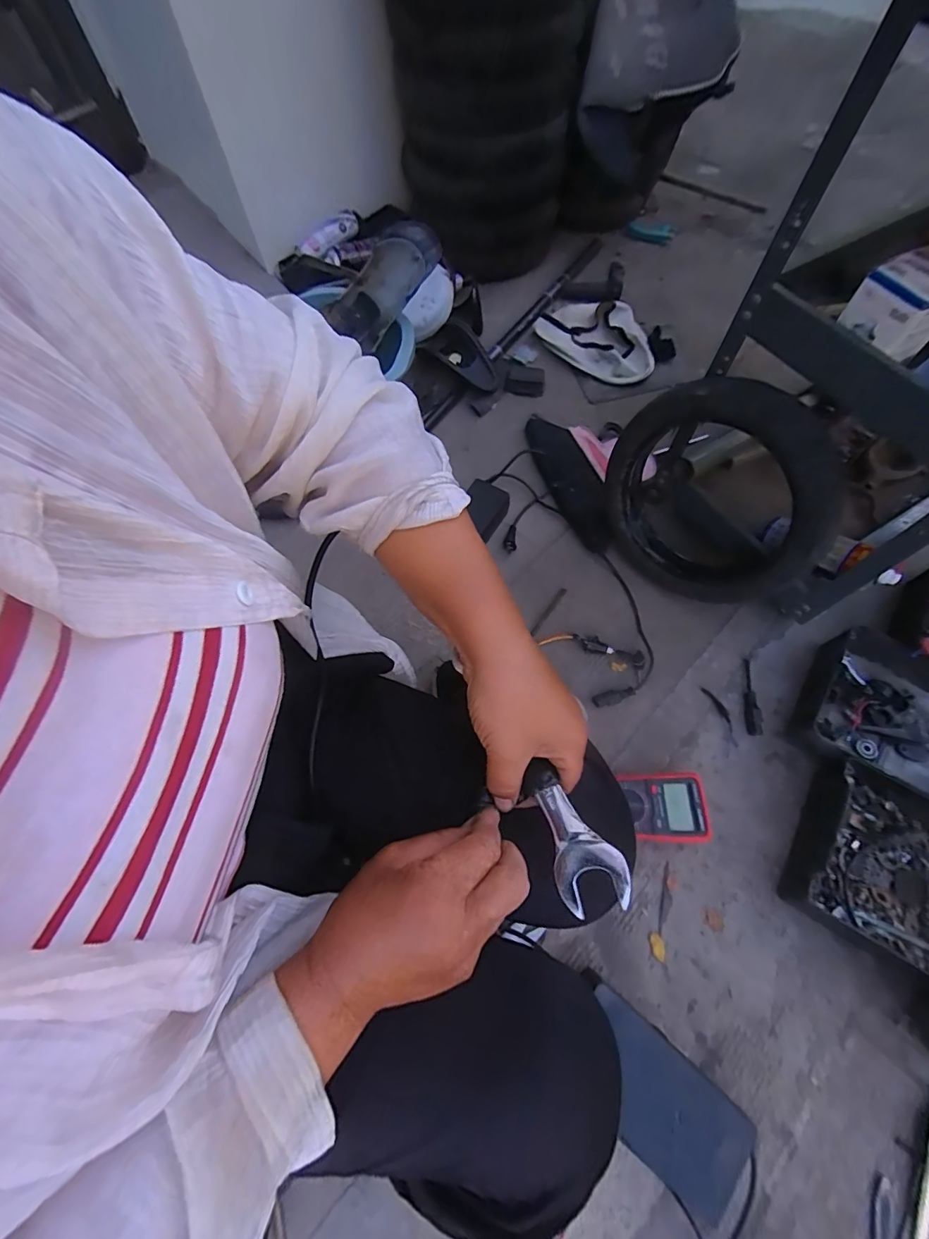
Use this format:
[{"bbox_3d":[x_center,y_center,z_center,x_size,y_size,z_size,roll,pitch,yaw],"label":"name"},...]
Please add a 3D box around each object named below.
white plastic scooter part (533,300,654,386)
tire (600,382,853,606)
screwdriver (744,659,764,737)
[{"bbox_3d":[0.322,-0.680,1.117,0.294,0.042,0.200,34,71,15],"label":"white plastic scooter part"},{"bbox_3d":[0.380,-0.189,0.730,0.060,0.334,0.344,-34,76,-30],"label":"tire"},{"bbox_3d":[0.475,0.128,0.778,0.022,0.018,0.127,4,66,3],"label":"screwdriver"}]

